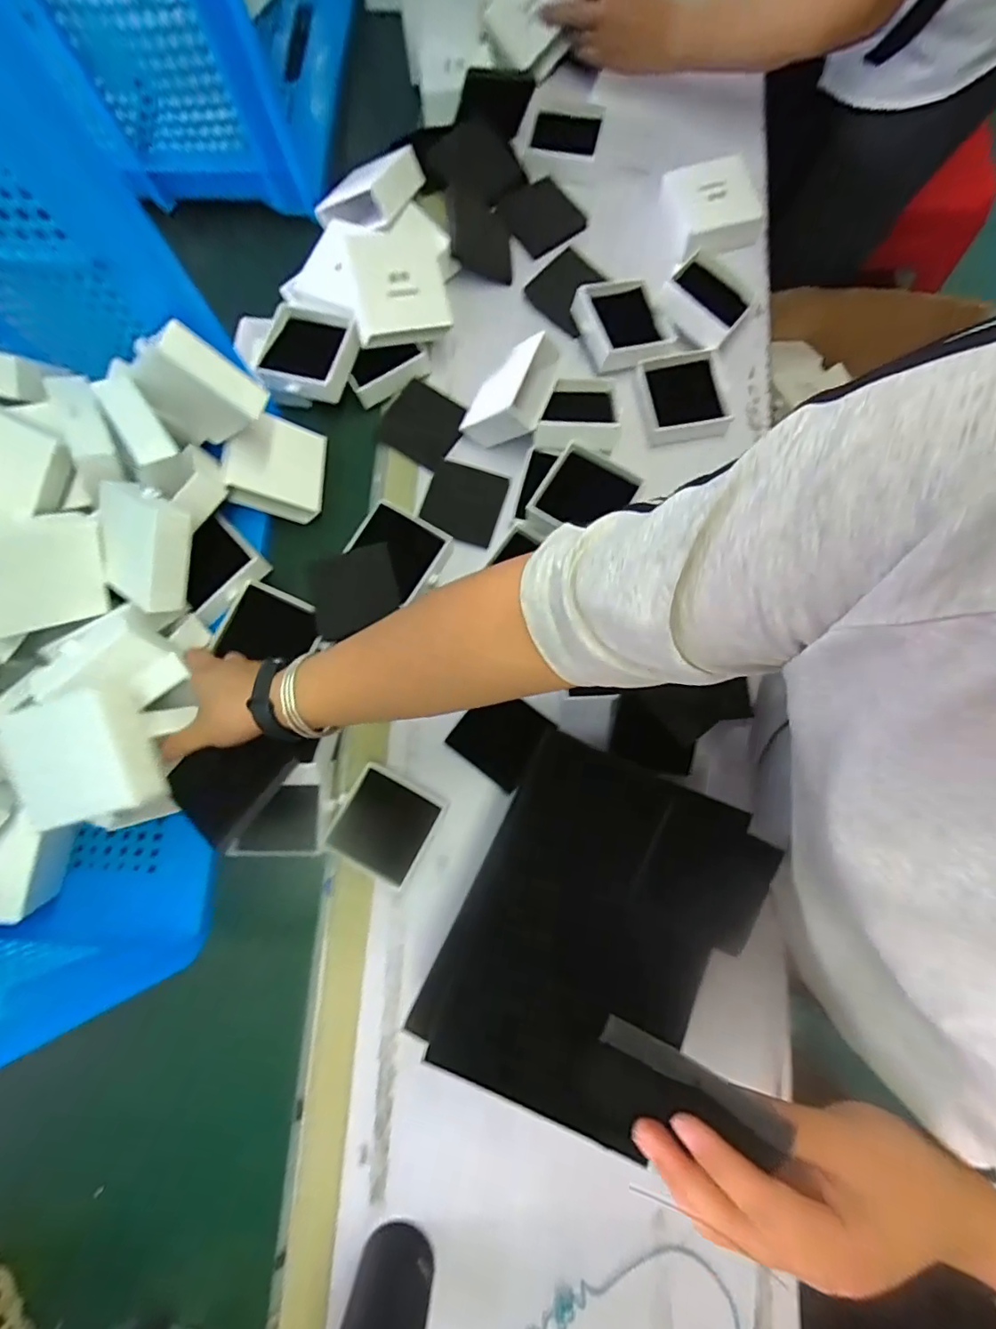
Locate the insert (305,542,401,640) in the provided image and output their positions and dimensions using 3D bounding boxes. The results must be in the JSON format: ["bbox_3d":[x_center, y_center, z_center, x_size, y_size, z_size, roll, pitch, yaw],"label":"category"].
[{"bbox_3d":[-0.148,-0.074,0.563,0.093,0.004,0.080,-12,105,7],"label":"insert"}]

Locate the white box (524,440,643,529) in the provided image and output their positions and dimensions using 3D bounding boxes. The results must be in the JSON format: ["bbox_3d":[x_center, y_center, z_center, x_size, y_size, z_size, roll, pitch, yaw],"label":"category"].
[{"bbox_3d":[0.087,-0.165,0.559,0.086,0.043,0.091,33,81,7],"label":"white box"}]

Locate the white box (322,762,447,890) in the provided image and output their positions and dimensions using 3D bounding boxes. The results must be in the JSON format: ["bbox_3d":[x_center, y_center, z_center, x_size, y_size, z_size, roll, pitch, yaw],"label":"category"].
[{"bbox_3d":[-0.106,0.153,0.530,0.088,0.036,0.090,28,80,6],"label":"white box"}]

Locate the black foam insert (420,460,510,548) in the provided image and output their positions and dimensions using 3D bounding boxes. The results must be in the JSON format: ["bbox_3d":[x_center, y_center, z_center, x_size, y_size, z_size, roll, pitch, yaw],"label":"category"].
[{"bbox_3d":[-0.039,-0.184,0.627,0.083,0.010,0.080,20,113,-1],"label":"black foam insert"}]

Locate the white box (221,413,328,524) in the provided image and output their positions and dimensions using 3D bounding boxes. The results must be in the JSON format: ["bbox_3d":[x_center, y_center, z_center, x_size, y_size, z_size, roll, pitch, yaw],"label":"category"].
[{"bbox_3d":[-0.237,-0.208,0.581,0.099,0.042,0.094,9,77,-42],"label":"white box"}]

